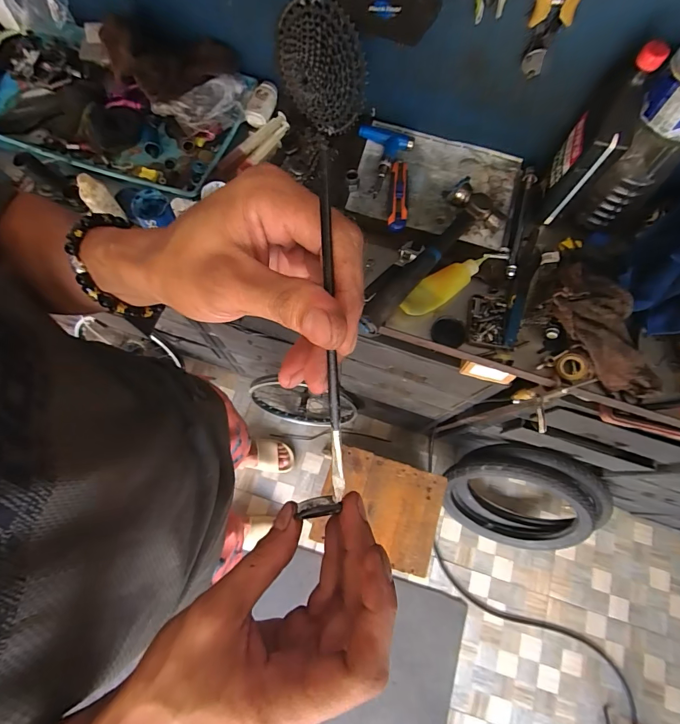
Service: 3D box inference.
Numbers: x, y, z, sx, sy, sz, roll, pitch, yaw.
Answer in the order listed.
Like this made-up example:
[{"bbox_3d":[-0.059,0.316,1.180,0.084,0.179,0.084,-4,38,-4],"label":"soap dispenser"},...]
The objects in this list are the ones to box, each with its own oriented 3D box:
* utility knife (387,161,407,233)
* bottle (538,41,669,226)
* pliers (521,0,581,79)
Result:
[{"bbox_3d":[0.106,-0.303,0.697,0.031,0.028,0.145,6,73,0],"label":"utility knife"},{"bbox_3d":[0.380,-0.323,0.586,0.071,0.247,0.091,30,74,7],"label":"bottle"},{"bbox_3d":[0.276,-0.461,0.504,0.061,0.164,0.027,13,73,2],"label":"pliers"}]

